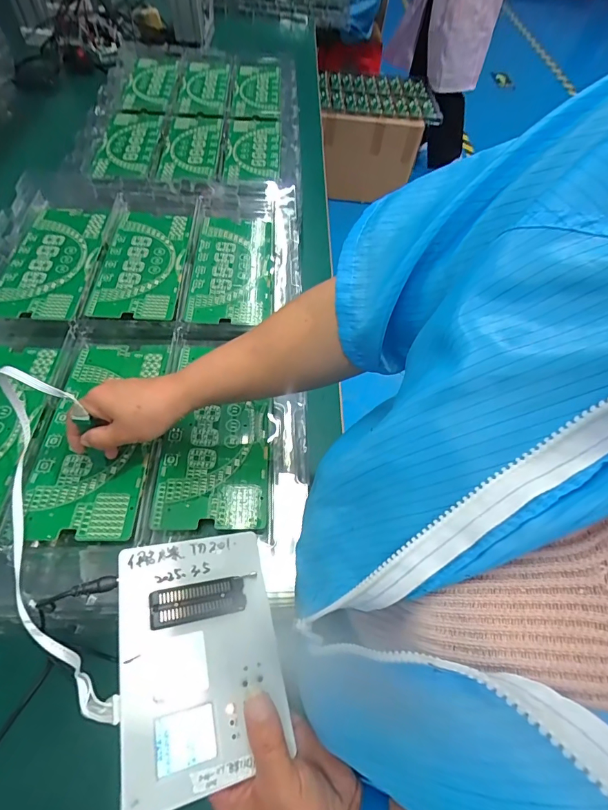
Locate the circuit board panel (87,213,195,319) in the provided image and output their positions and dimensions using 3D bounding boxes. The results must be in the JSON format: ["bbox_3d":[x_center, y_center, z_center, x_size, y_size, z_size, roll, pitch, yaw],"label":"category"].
[{"bbox_3d":[-0.241,-0.215,0.605,0.119,0.007,0.230,1,59,-6],"label":"circuit board panel"}]

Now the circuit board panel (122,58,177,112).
[{"bbox_3d":[-0.364,-0.766,0.963,0.101,0.012,0.211,3,68,0],"label":"circuit board panel"}]

